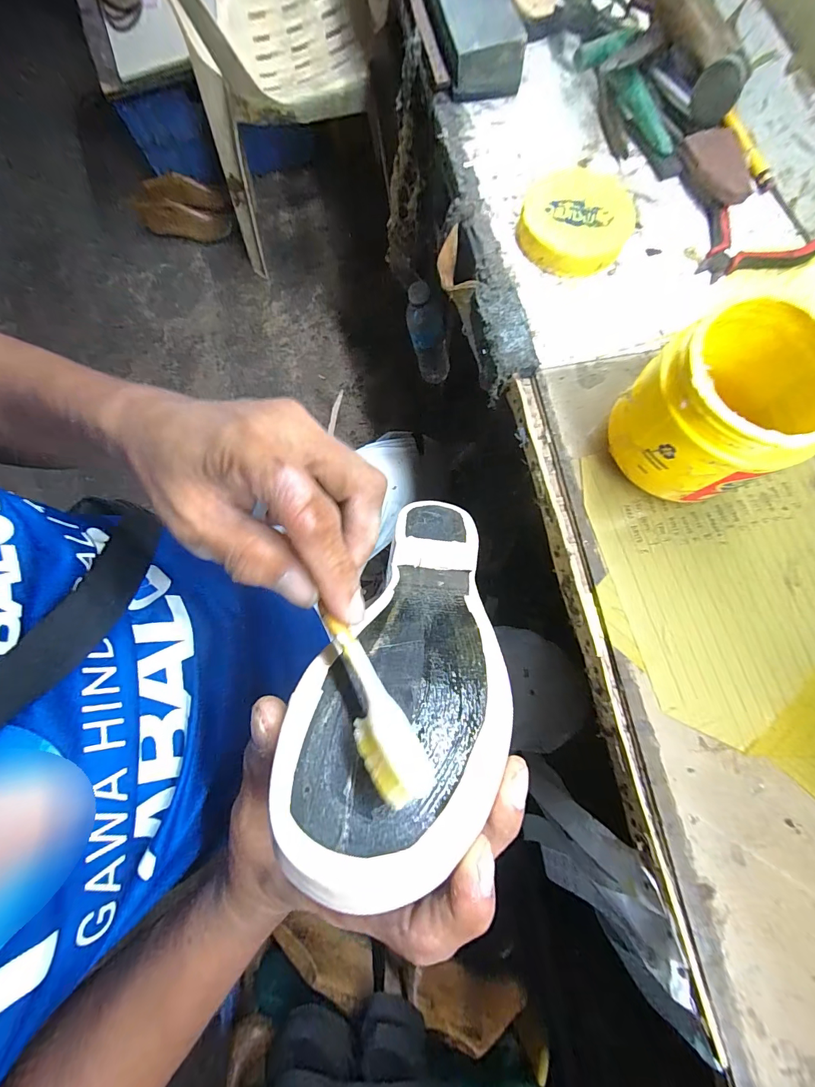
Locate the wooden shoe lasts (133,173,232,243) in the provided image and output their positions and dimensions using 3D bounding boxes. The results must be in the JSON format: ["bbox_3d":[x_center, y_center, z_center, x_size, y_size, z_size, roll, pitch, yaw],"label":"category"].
[{"bbox_3d":[-0.699,-1.041,1.196,0.321,0.110,0.120,8,78,5],"label":"wooden shoe lasts"}]

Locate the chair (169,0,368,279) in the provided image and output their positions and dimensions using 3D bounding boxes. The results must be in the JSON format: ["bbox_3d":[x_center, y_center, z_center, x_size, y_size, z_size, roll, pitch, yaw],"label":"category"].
[{"bbox_3d":[-0.311,-1.059,0.810,0.425,0.705,0.457,-6,77,2],"label":"chair"}]

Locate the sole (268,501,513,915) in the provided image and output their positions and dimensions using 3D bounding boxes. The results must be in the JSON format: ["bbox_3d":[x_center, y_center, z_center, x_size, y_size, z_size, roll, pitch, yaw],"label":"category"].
[{"bbox_3d":[0.009,0.049,0.224,0.089,0.035,0.240,12,35,4],"label":"sole"}]

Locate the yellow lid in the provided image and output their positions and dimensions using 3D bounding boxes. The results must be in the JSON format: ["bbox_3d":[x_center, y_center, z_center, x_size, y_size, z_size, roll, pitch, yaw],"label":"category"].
[{"bbox_3d":[0.140,-0.269,0.316,0.087,0.019,0.098,17,78,5],"label":"yellow lid"}]

